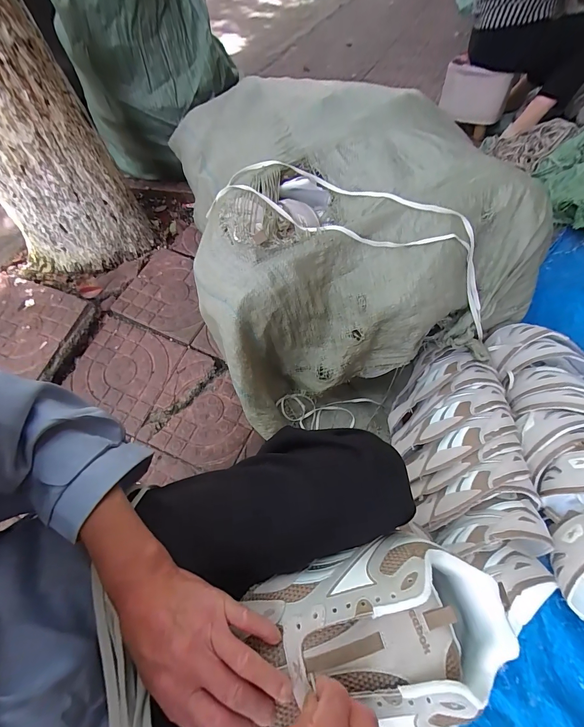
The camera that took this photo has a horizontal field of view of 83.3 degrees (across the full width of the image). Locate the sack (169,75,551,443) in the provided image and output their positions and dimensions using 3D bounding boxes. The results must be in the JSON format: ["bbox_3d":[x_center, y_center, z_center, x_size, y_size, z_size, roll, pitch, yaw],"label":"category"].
[{"bbox_3d":[0.059,-0.315,0.795,0.606,0.421,0.797,-20,58,-10],"label":"sack"}]

